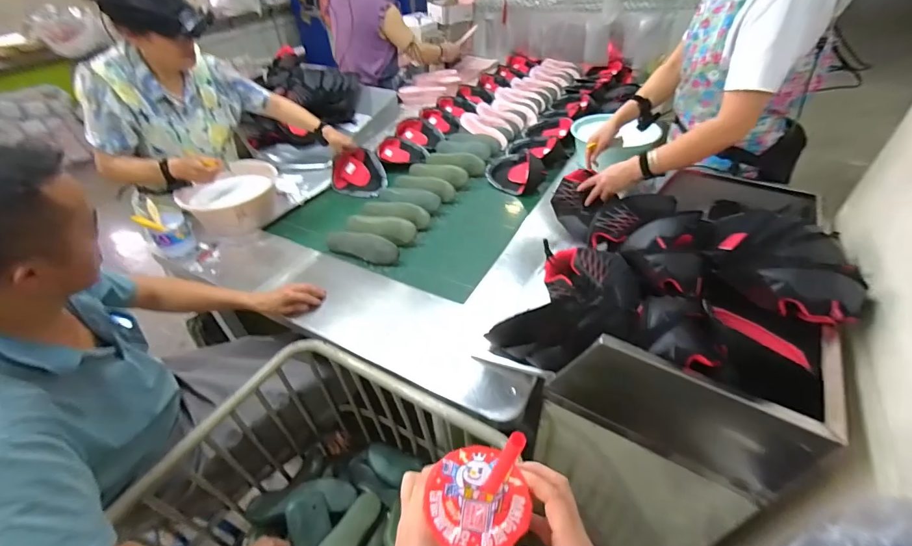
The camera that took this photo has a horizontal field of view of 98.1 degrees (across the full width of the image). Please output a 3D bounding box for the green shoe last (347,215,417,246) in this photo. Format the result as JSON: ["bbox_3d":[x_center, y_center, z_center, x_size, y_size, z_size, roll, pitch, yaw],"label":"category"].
[{"bbox_3d":[-0.231,-0.143,1.252,0.208,0.074,0.062,10,42,-8],"label":"green shoe last"}]

